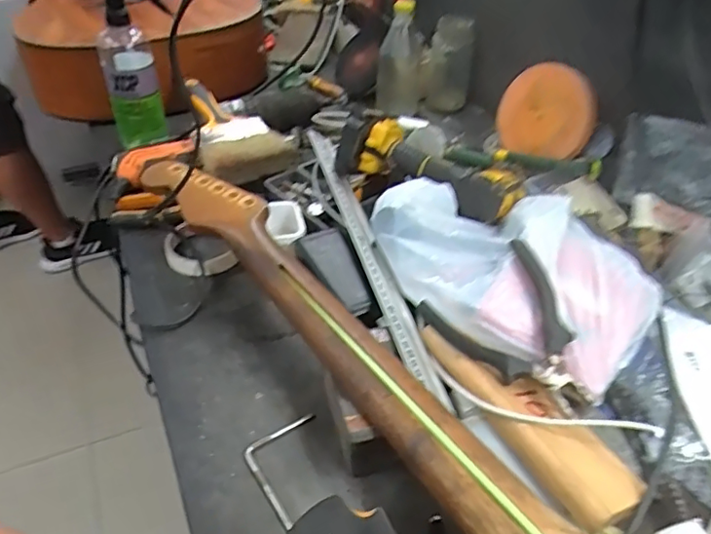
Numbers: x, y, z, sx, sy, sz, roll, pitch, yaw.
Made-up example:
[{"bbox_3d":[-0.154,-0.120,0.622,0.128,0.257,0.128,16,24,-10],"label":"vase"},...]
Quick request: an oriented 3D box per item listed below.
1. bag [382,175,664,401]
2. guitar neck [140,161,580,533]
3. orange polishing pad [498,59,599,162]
[{"bbox_3d":[0.139,-0.002,0.531,0.251,0.071,0.146,34,50,31],"label":"bag"},{"bbox_3d":[-0.020,0.052,0.471,0.074,0.027,0.621,-25,48,-28],"label":"guitar neck"},{"bbox_3d":[0.236,-0.191,0.701,0.114,0.109,0.031,19,17,32],"label":"orange polishing pad"}]

